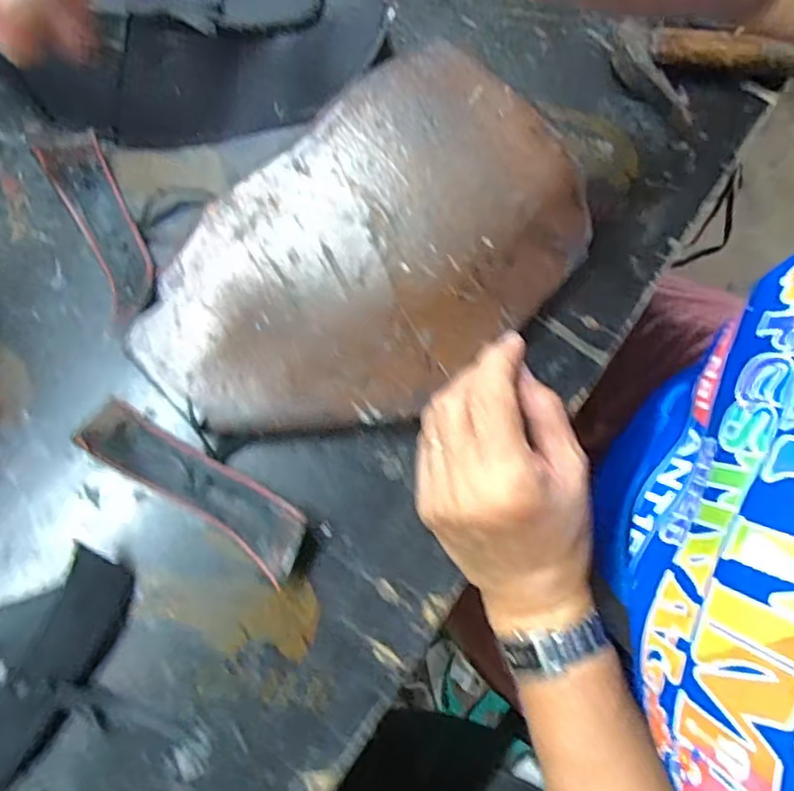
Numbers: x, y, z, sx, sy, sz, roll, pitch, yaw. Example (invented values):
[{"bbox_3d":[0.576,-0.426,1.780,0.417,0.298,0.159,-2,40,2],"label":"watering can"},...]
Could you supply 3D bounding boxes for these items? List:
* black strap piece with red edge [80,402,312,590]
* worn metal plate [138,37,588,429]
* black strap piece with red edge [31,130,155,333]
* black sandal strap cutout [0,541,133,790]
[{"bbox_3d":[-0.104,0.044,0.320,0.132,0.022,0.035,33,77,6],"label":"black strap piece with red edge"},{"bbox_3d":[-0.016,-0.083,0.353,0.257,0.015,0.172,-44,82,-11],"label":"worn metal plate"},{"bbox_3d":[-0.168,-0.096,0.356,0.031,0.024,0.120,-25,79,-8],"label":"black strap piece with red edge"},{"bbox_3d":[-0.196,0.117,0.303,0.101,0.022,0.116,36,78,6],"label":"black sandal strap cutout"}]

